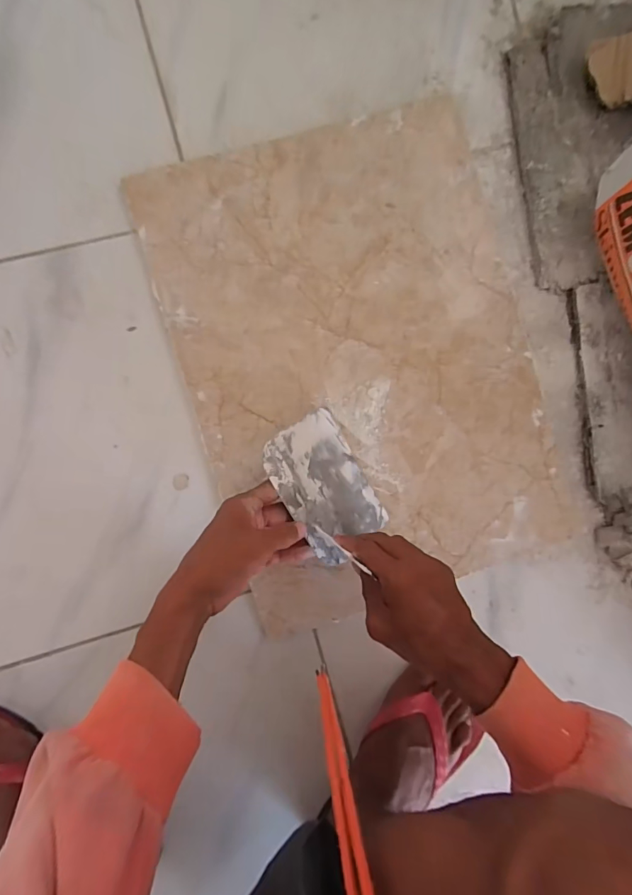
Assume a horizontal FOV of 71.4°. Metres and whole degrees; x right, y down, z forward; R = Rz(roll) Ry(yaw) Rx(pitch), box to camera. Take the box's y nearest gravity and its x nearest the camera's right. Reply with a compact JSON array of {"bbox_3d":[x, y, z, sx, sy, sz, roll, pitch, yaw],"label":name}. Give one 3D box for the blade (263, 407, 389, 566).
[{"bbox_3d":[0.011,0.039,0.440,0.093,0.004,0.138,-34,99,-29],"label":"blade"}]

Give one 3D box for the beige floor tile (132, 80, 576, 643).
[{"bbox_3d":[0.052,-0.087,0.469,0.362,0.014,0.491,-17,92,-5],"label":"beige floor tile"}]

